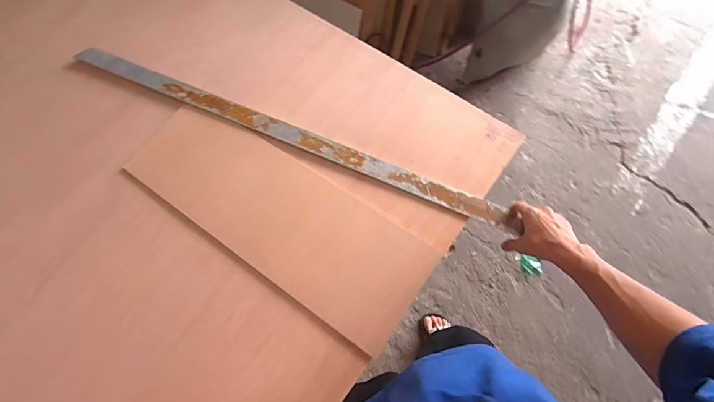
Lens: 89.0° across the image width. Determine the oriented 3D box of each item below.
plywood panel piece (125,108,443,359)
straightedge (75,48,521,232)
[{"bbox_3d":[-0.145,0.017,0.643,0.554,0.015,0.198,33,75,13],"label":"plywood panel piece"},{"bbox_3d":[-0.158,-0.137,0.693,0.914,0.007,0.032,23,73,11],"label":"straightedge"}]

